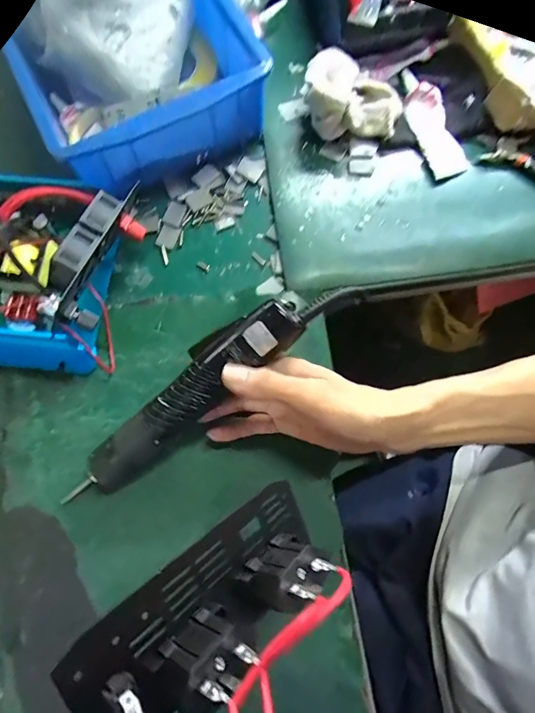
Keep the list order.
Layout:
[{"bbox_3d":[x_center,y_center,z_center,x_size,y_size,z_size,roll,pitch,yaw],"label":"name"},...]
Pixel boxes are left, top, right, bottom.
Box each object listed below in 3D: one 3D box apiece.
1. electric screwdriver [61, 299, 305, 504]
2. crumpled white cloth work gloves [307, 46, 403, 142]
[{"bbox_3d":[-0.059,0.032,0.322,0.208,0.049,0.041,-42,77,11],"label":"electric screwdriver"},{"bbox_3d":[0.082,-0.245,0.393,0.092,0.058,0.063,16,75,5],"label":"crumpled white cloth work gloves"}]

